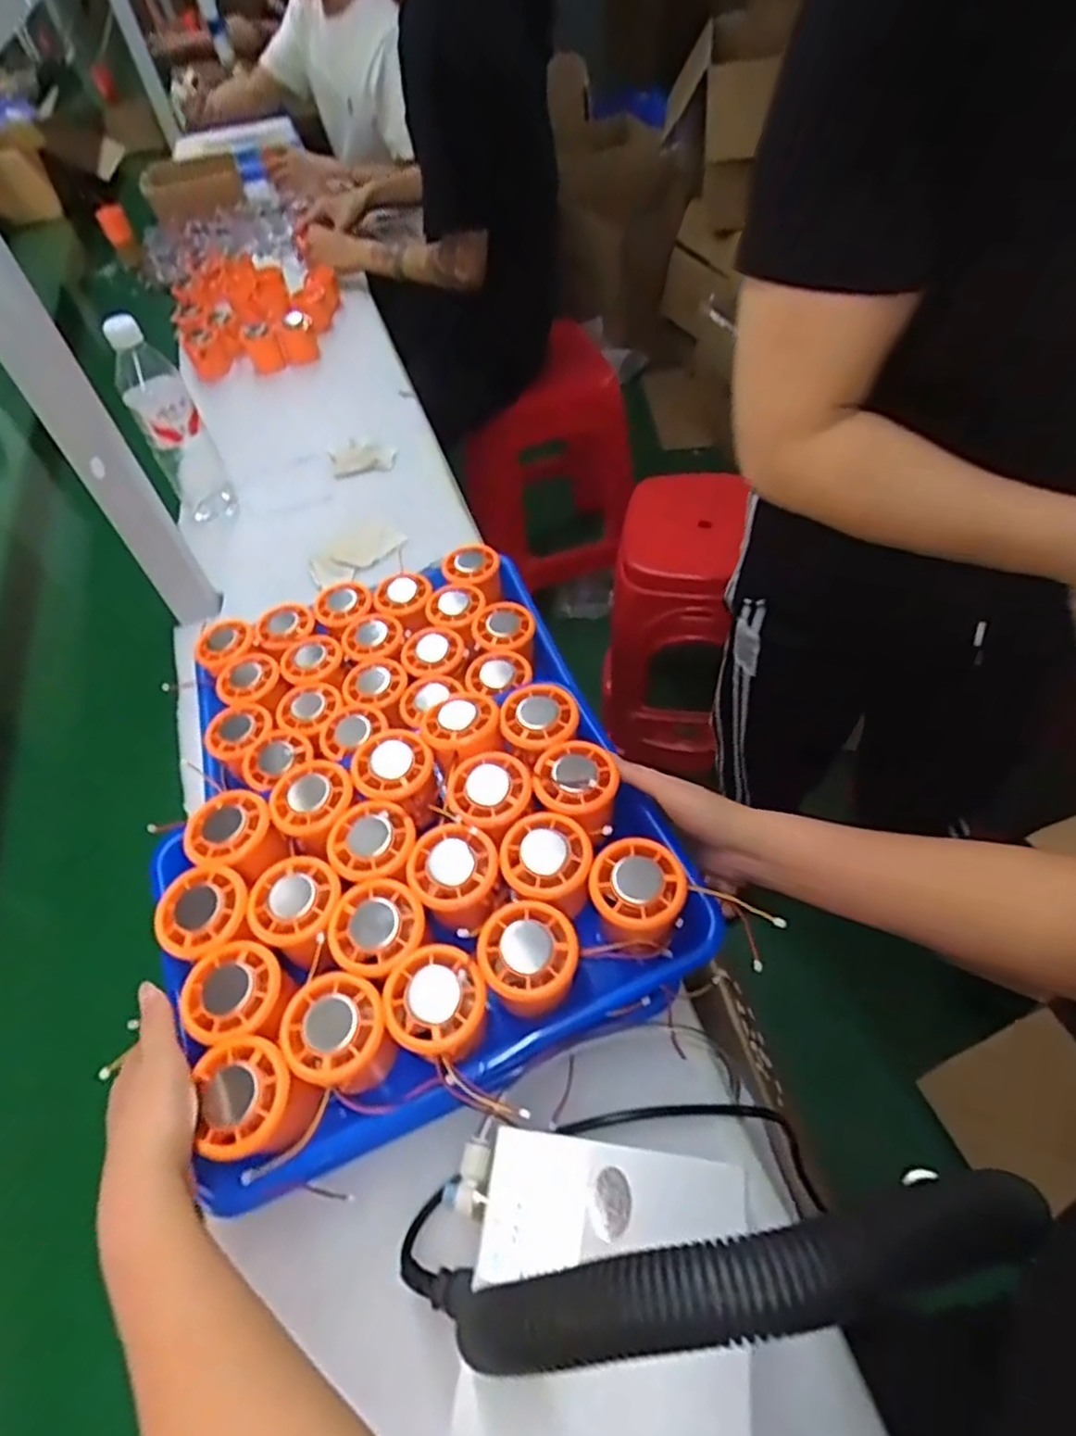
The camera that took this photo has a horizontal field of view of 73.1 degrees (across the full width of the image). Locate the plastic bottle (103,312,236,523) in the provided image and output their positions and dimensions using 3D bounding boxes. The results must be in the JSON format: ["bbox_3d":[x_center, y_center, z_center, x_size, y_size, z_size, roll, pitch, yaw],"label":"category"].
[{"bbox_3d":[-0.417,-0.330,0.831,0.067,0.226,0.058,-24,50,-15],"label":"plastic bottle"}]

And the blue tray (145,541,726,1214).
[{"bbox_3d":[-0.104,0.037,0.553,0.318,0.088,0.484,-16,48,-8],"label":"blue tray"}]

